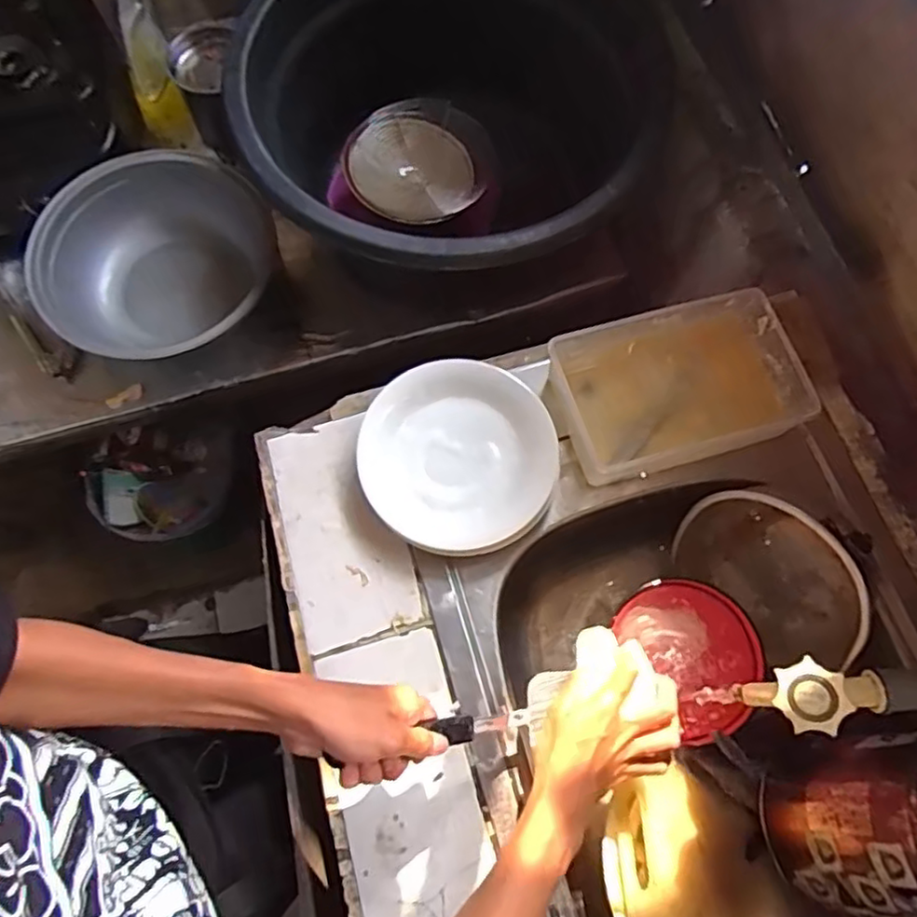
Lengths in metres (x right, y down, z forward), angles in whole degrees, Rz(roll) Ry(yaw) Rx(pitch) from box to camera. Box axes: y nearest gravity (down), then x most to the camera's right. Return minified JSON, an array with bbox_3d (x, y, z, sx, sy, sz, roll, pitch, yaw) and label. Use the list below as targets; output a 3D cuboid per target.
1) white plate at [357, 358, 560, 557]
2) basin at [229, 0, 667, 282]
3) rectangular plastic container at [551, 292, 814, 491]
[{"bbox_3d":[-0.001,-0.001,0.649,0.189,0.040,0.191,0,72,0],"label":"white plate"},{"bbox_3d":[-0.009,-0.429,0.846,0.479,0.229,0.535,18,73,6],"label":"basin"},{"bbox_3d":[0.225,-0.075,0.660,0.228,0.065,0.159,-17,72,-5],"label":"rectangular plastic container"}]

